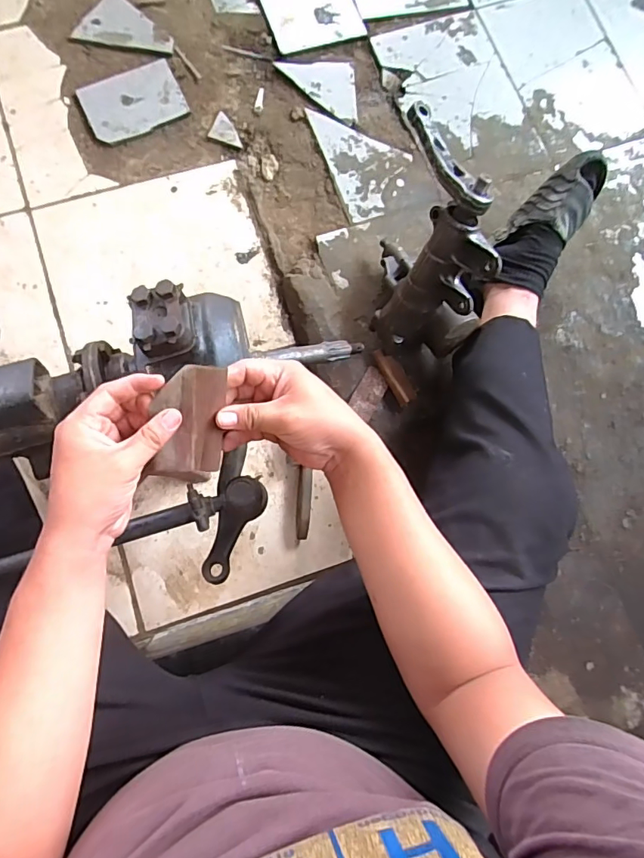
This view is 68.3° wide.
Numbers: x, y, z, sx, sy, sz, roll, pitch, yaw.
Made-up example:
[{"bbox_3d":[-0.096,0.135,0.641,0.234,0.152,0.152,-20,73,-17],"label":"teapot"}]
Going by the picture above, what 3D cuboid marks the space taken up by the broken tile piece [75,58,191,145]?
[{"bbox_3d":[-0.373,-0.646,0.938,0.189,0.011,0.141,-27,84,-8],"label":"broken tile piece"}]

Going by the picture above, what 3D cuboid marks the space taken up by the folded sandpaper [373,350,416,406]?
[{"bbox_3d":[0.134,-0.097,0.857,0.041,0.013,0.108,-27,84,-8],"label":"folded sandpaper"}]

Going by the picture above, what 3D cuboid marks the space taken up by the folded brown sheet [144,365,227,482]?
[{"bbox_3d":[-0.117,-0.004,0.420,0.057,0.021,0.106,10,107,-3],"label":"folded brown sheet"}]

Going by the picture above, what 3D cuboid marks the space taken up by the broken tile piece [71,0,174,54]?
[{"bbox_3d":[-0.395,-0.801,0.964,0.174,0.013,0.123,33,80,1],"label":"broken tile piece"}]

